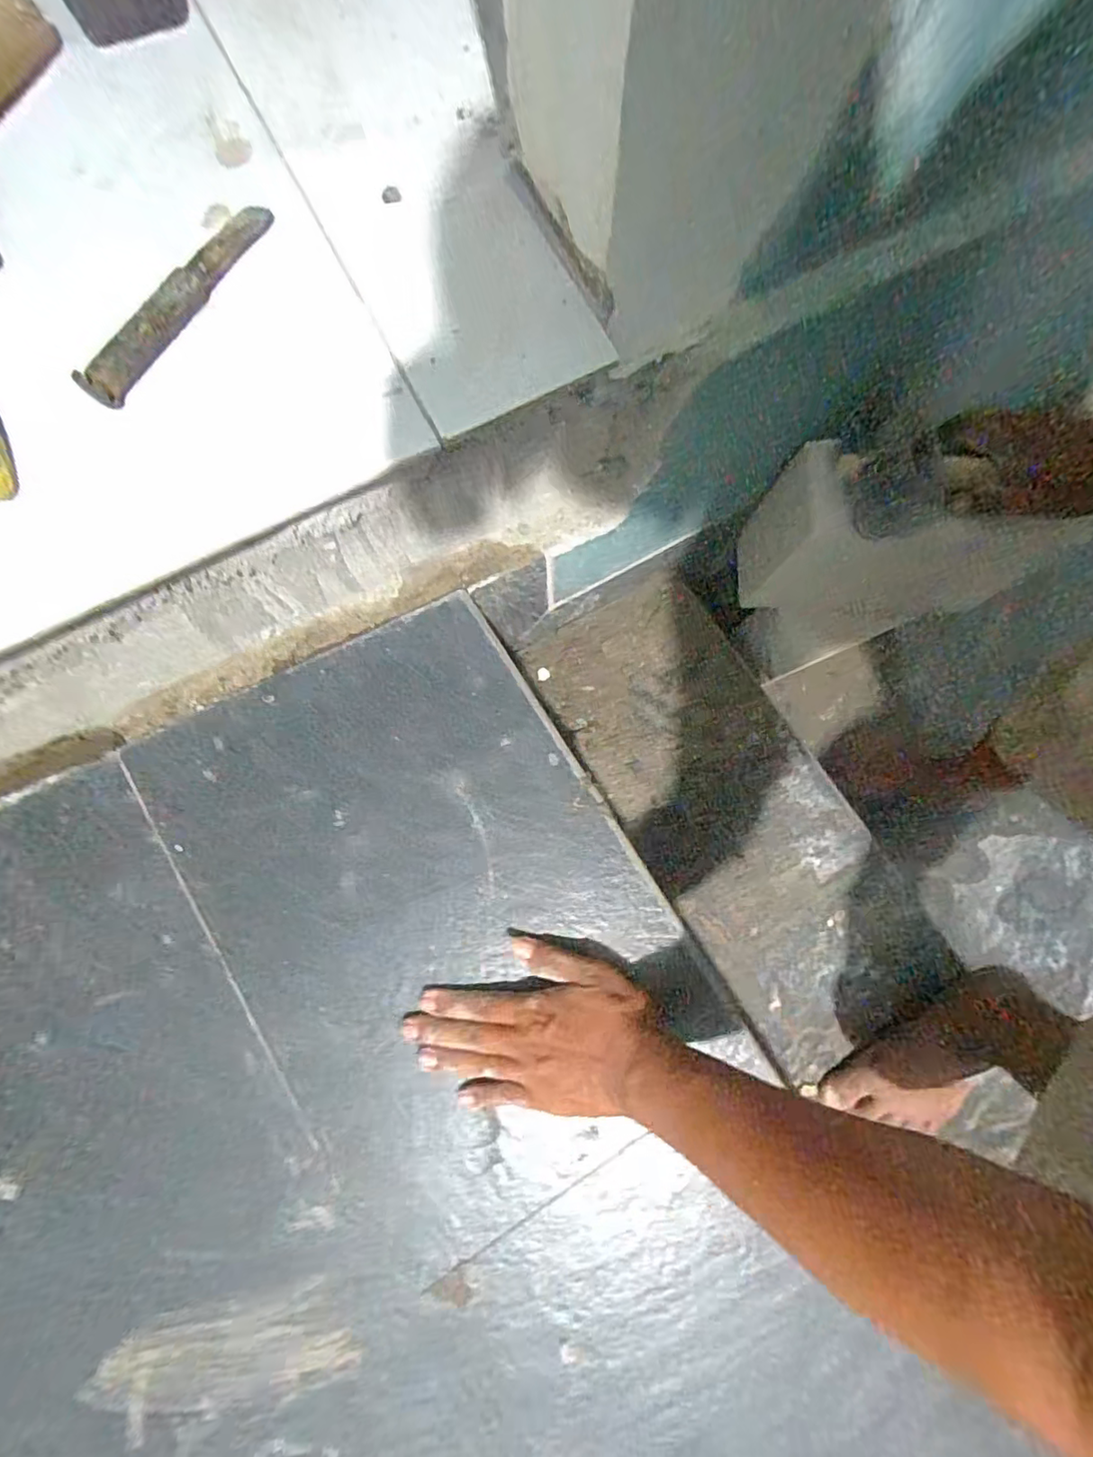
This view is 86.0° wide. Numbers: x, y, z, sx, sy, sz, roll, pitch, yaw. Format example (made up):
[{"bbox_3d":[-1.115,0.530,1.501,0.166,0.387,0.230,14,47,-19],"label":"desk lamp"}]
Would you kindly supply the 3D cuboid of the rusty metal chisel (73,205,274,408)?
[{"bbox_3d":[-0.204,-0.240,0.327,0.015,0.017,0.147,33,81,6],"label":"rusty metal chisel"}]

